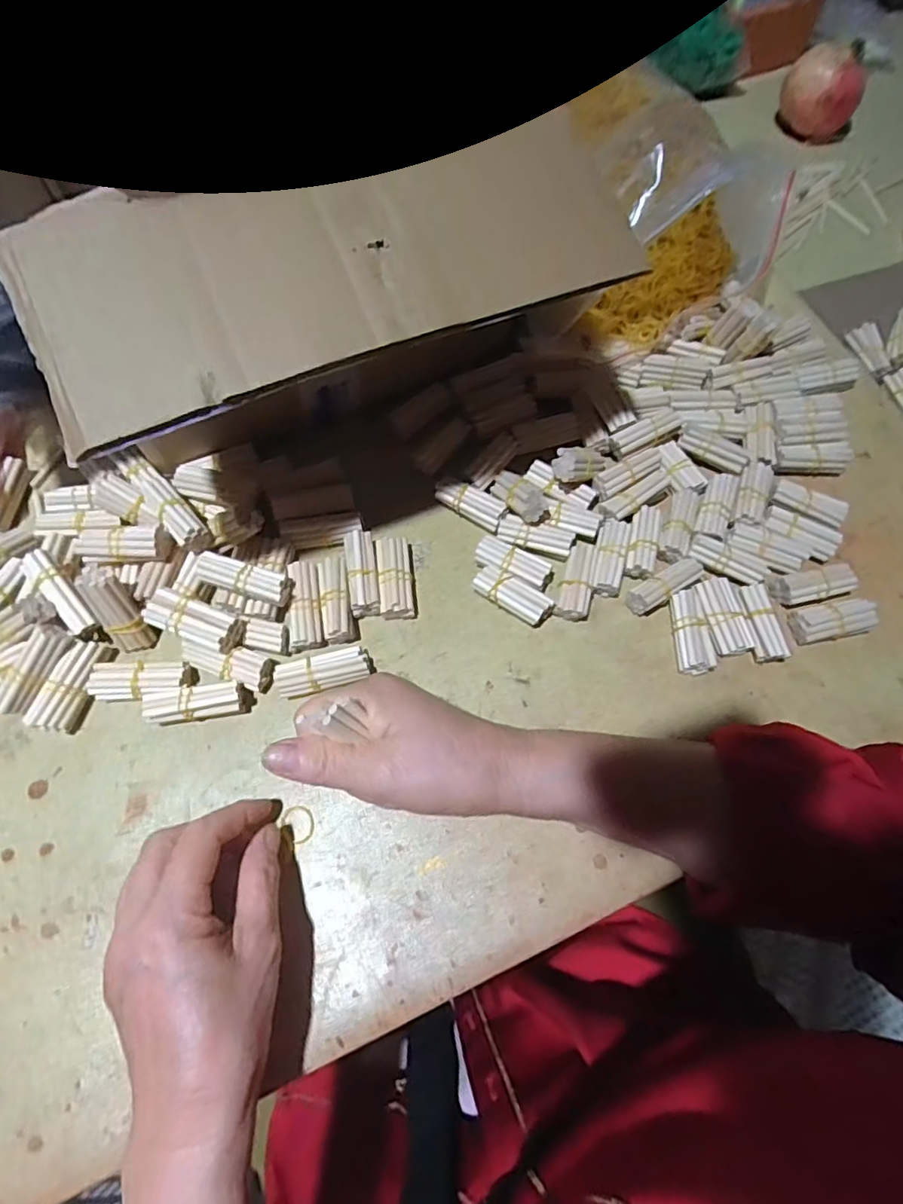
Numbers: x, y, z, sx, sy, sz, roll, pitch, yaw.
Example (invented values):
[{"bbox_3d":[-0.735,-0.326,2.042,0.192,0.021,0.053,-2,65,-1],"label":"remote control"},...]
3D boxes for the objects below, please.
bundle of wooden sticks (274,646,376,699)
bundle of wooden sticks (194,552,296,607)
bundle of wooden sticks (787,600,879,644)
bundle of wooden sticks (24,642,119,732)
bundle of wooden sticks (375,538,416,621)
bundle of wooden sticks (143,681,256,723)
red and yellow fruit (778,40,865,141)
[{"bbox_3d":[-0.080,0.044,0.361,0.059,0.020,0.023,-16,69,-8],"label":"bundle of wooden sticks"},{"bbox_3d":[-0.132,-0.014,0.364,0.056,0.021,0.021,17,68,5],"label":"bundle of wooden sticks"},{"bbox_3d":[0.251,0.011,0.374,0.052,0.013,0.024,-9,68,-6],"label":"bundle of wooden sticks"},{"bbox_3d":[-0.230,0.052,0.350,0.022,0.022,0.056,21,69,6],"label":"bundle of wooden sticks"},{"bbox_3d":[-0.038,-0.016,0.388,0.023,0.018,0.056,-6,68,-4],"label":"bundle of wooden sticks"},{"bbox_3d":[-0.154,0.062,0.349,0.057,0.023,0.019,-8,68,-5],"label":"bundle of wooden sticks"},{"bbox_3d":[0.364,-0.502,0.561,0.072,0.054,0.055,21,69,6],"label":"red and yellow fruit"}]

